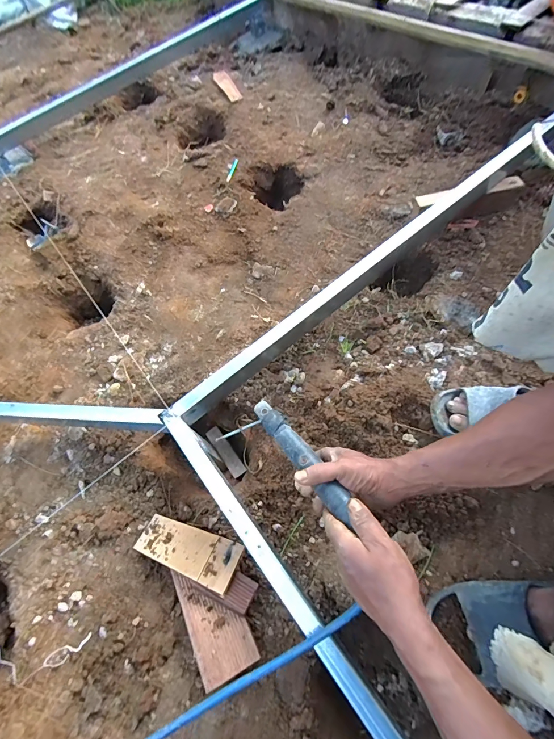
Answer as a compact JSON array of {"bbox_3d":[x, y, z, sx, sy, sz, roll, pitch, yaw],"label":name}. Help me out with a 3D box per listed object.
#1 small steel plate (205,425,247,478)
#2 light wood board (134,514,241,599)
[{"bbox_3d":[-0.117,0.187,0.800,0.032,0.011,0.130,-37,63,-11],"label":"small steel plate"},{"bbox_3d":[-0.155,0.311,0.609,0.185,0.010,0.075,14,52,22],"label":"light wood board"}]

